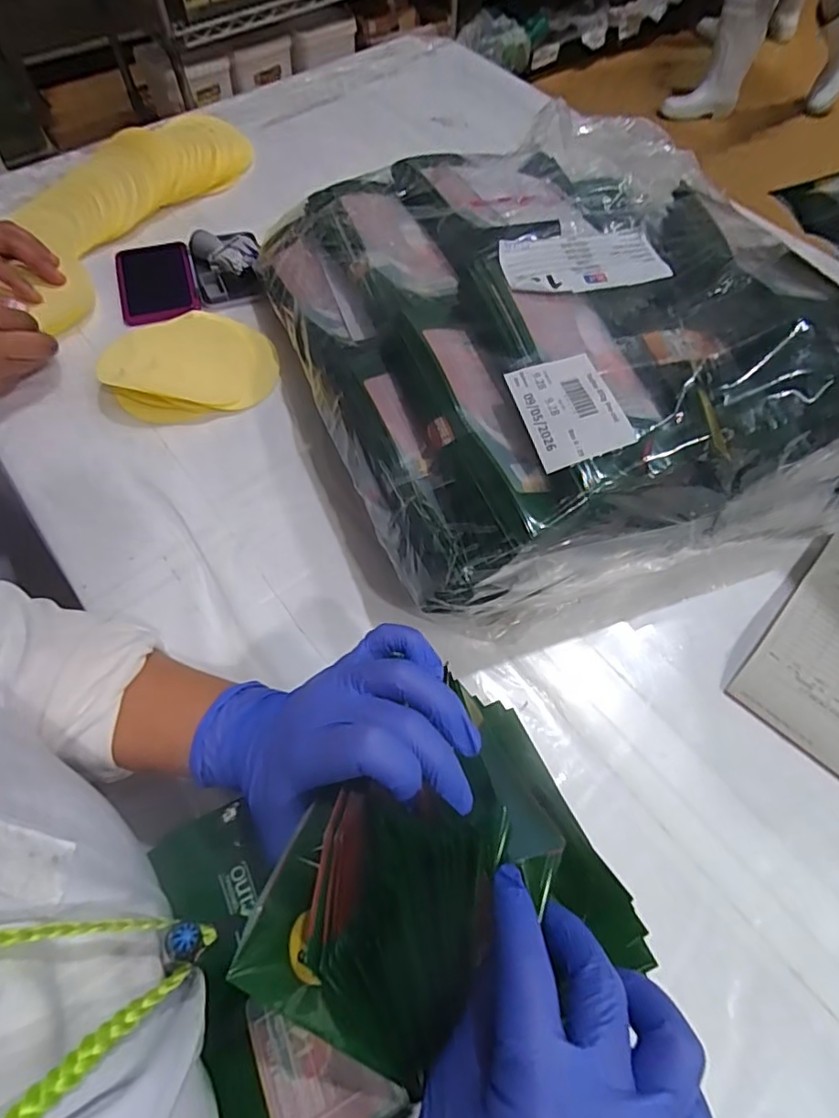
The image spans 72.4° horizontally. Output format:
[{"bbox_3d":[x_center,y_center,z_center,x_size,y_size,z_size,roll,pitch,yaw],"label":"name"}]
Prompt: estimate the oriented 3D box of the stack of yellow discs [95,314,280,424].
[{"bbox_3d":[-0.191,-0.163,0.482,0.133,0.020,0.098,-13,62,-9],"label":"stack of yellow discs"}]

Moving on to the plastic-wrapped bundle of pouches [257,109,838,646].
[{"bbox_3d":[0.082,-0.162,0.419,0.326,0.129,0.391,-21,63,-13],"label":"plastic-wrapped bundle of pouches"}]

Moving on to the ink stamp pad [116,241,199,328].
[{"bbox_3d":[-0.249,-0.259,0.542,0.069,0.019,0.123,-16,62,-10],"label":"ink stamp pad"}]

